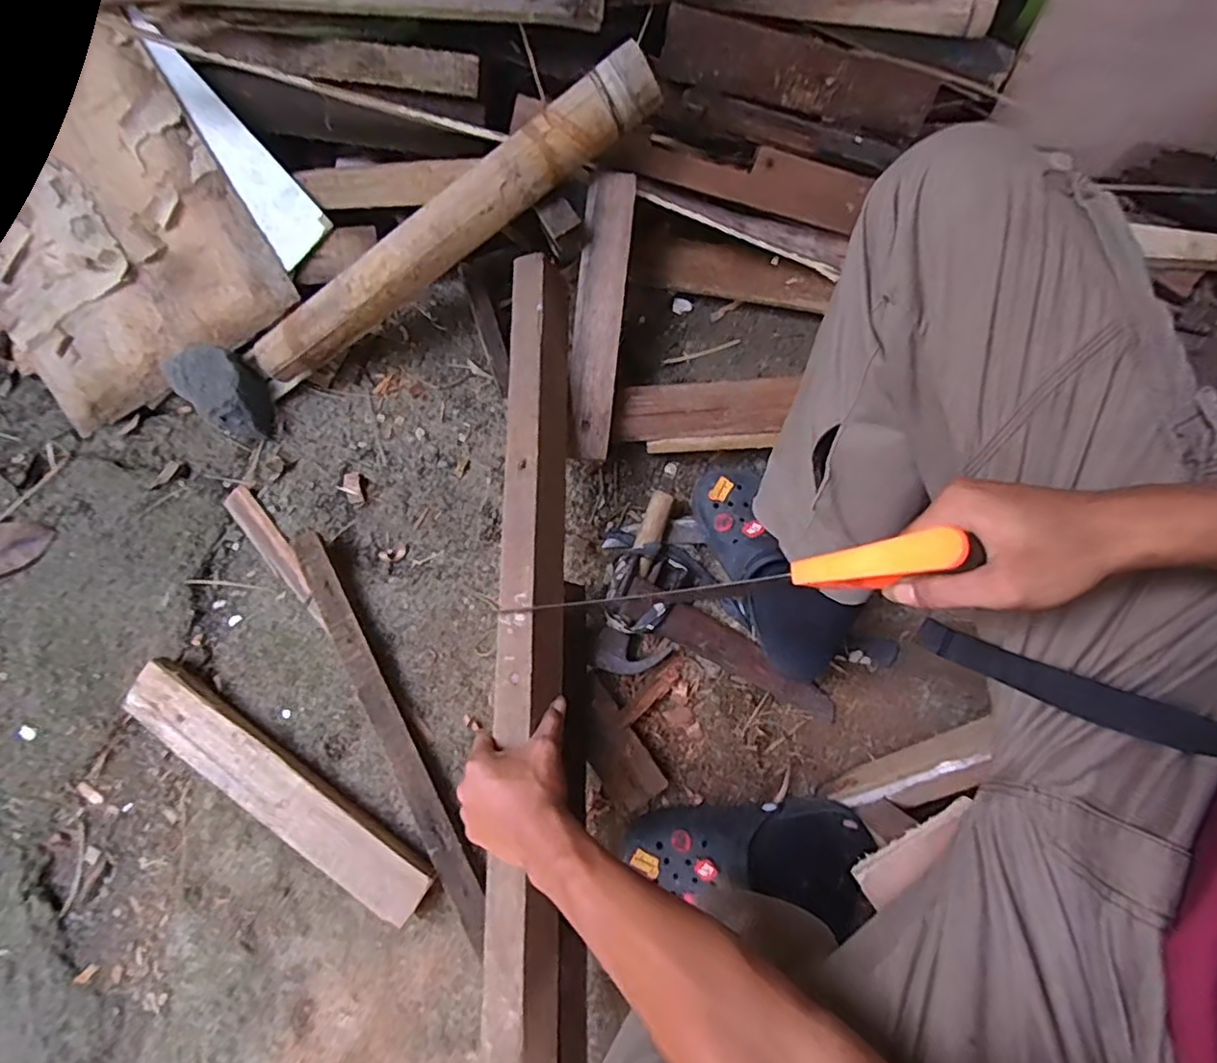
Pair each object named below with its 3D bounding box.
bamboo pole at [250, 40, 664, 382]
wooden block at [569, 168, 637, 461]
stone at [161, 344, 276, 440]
[{"bbox_3d":[-0.182,-0.323,0.670,0.531,0.047,0.057,-30,79,14],"label":"bamboo pole"},{"bbox_3d":[-0.011,-0.238,0.690,0.055,0.017,0.305,6,97,2],"label":"wooden block"},{"bbox_3d":[-0.467,-0.172,0.758,0.128,0.071,0.079,38,81,8],"label":"stone"}]

